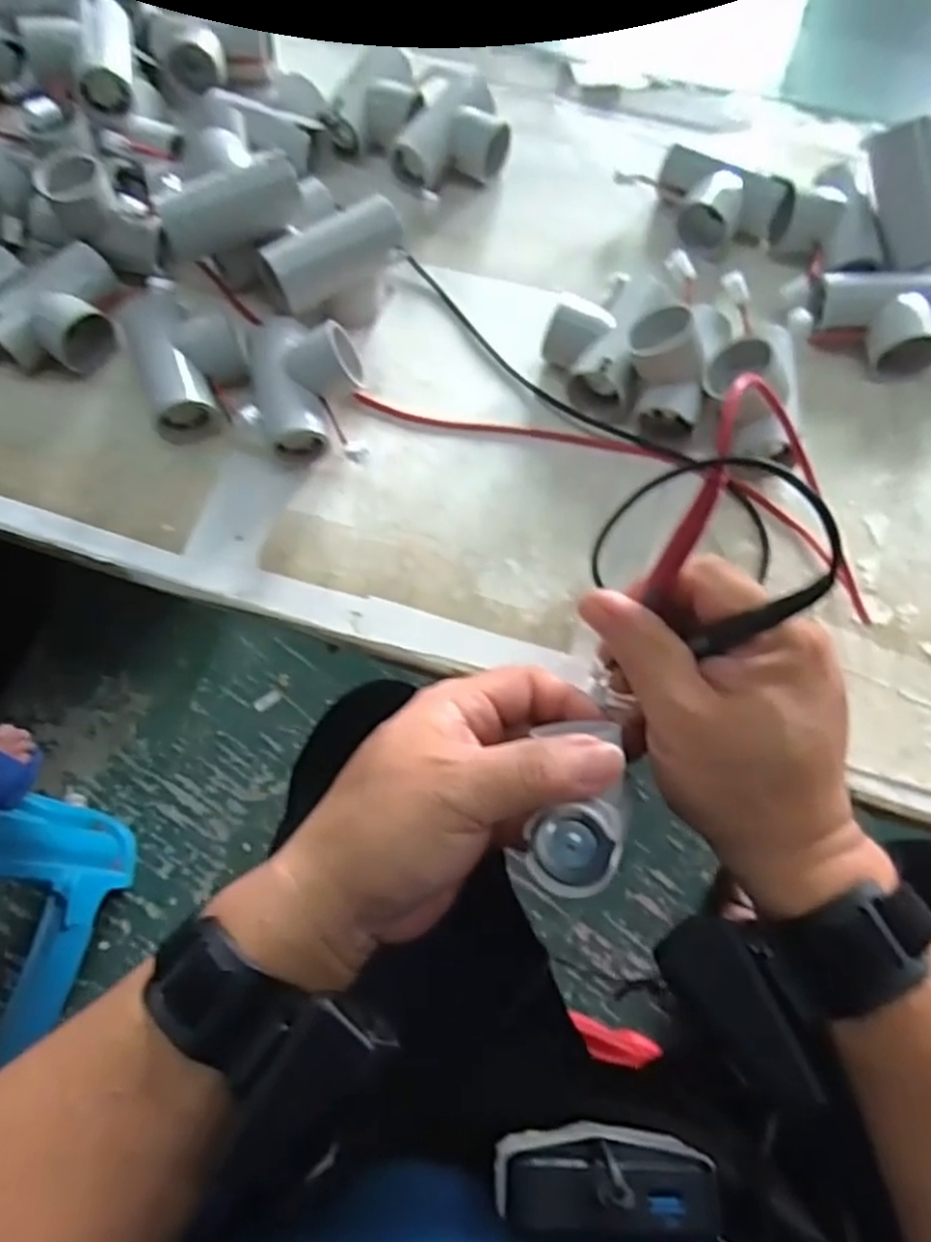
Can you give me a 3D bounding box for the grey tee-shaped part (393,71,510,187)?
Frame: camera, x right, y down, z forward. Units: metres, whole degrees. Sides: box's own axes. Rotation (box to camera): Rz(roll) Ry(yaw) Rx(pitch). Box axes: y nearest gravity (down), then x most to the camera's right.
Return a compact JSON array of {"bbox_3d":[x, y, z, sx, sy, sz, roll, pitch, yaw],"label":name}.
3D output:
[{"bbox_3d":[-0.005,-0.299,0.481,0.059,0.034,0.081,22,69,9],"label":"grey tee-shaped part"}]

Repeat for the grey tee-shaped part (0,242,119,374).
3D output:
[{"bbox_3d":[-0.222,-0.166,0.427,0.043,0.035,0.075,38,72,14],"label":"grey tee-shaped part"}]

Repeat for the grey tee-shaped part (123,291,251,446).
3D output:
[{"bbox_3d":[-0.147,-0.141,0.416,0.053,0.031,0.081,-19,69,-8],"label":"grey tee-shaped part"}]

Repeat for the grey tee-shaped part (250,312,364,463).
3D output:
[{"bbox_3d":[-0.082,-0.125,0.407,0.055,0.038,0.075,-10,68,-4],"label":"grey tee-shaped part"}]

